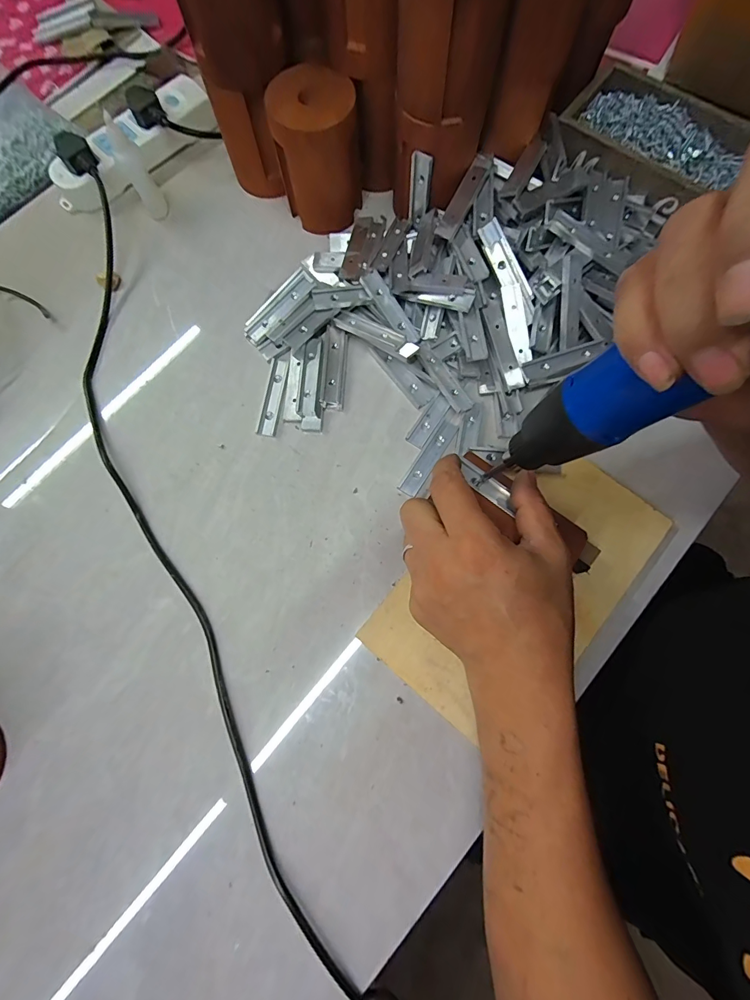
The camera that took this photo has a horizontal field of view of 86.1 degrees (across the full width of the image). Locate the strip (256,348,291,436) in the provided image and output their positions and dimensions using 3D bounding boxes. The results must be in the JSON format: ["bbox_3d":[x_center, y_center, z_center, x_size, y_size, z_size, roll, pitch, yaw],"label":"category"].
[{"bbox_3d":[-0.097,-0.103,0.383,0.018,0.004,0.086,7,76,4],"label":"strip"}]

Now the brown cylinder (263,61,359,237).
[{"bbox_3d":[-0.053,-0.331,0.389,0.078,0.101,0.074,-7,76,0],"label":"brown cylinder"}]

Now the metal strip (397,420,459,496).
[{"bbox_3d":[0.049,-0.039,0.362,0.017,0.004,0.078,32,79,9],"label":"metal strip"}]

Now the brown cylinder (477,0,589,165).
[{"bbox_3d":[0.129,-0.388,0.317,0.078,0.143,0.065,-14,77,-2],"label":"brown cylinder"}]

